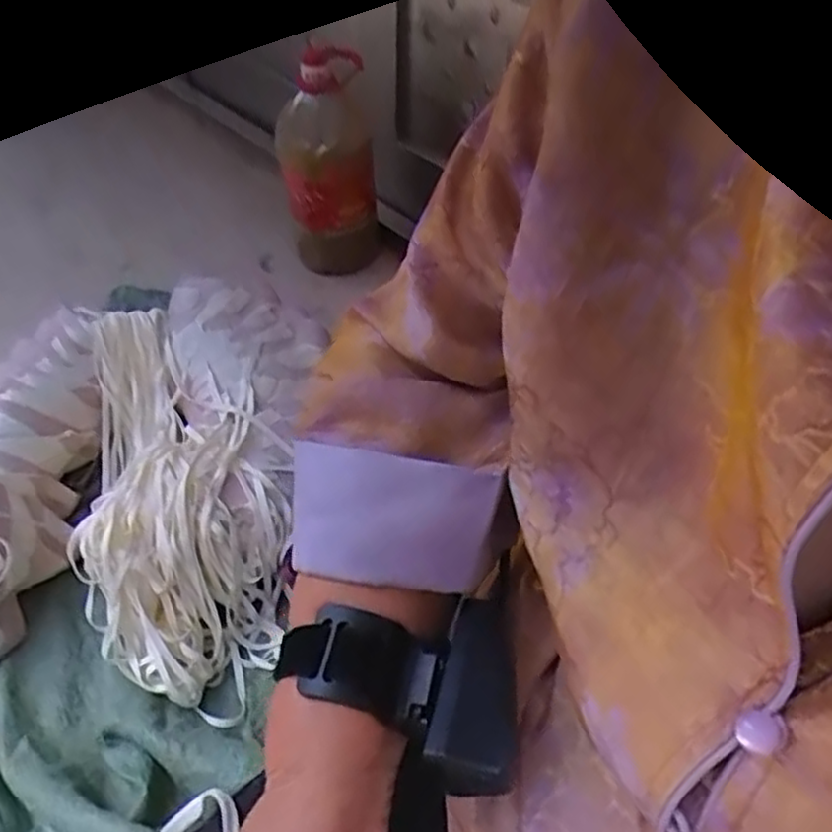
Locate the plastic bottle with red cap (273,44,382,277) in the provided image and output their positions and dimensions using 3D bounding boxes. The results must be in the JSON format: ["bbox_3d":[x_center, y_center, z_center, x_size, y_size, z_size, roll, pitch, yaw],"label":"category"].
[{"bbox_3d":[-0.148,-0.423,1.232,0.153,0.404,0.146,-6,45,-8],"label":"plastic bottle with red cap"}]

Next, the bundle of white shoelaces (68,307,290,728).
[{"bbox_3d":[-0.297,0.058,0.884,0.214,0.158,0.591,-14,48,-14],"label":"bundle of white shoelaces"}]

